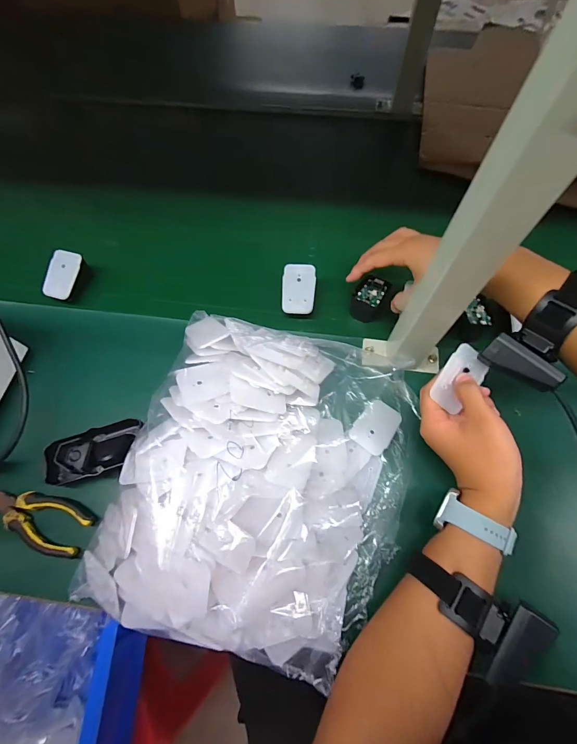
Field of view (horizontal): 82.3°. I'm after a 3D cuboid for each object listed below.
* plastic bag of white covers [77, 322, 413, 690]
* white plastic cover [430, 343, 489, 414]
[{"bbox_3d":[-0.017,0.092,0.349,0.294,0.089,0.342,16,69,8],"label":"plastic bag of white covers"},{"bbox_3d":[0.181,0.007,0.348,0.042,0.006,0.065,34,92,-8],"label":"white plastic cover"}]

